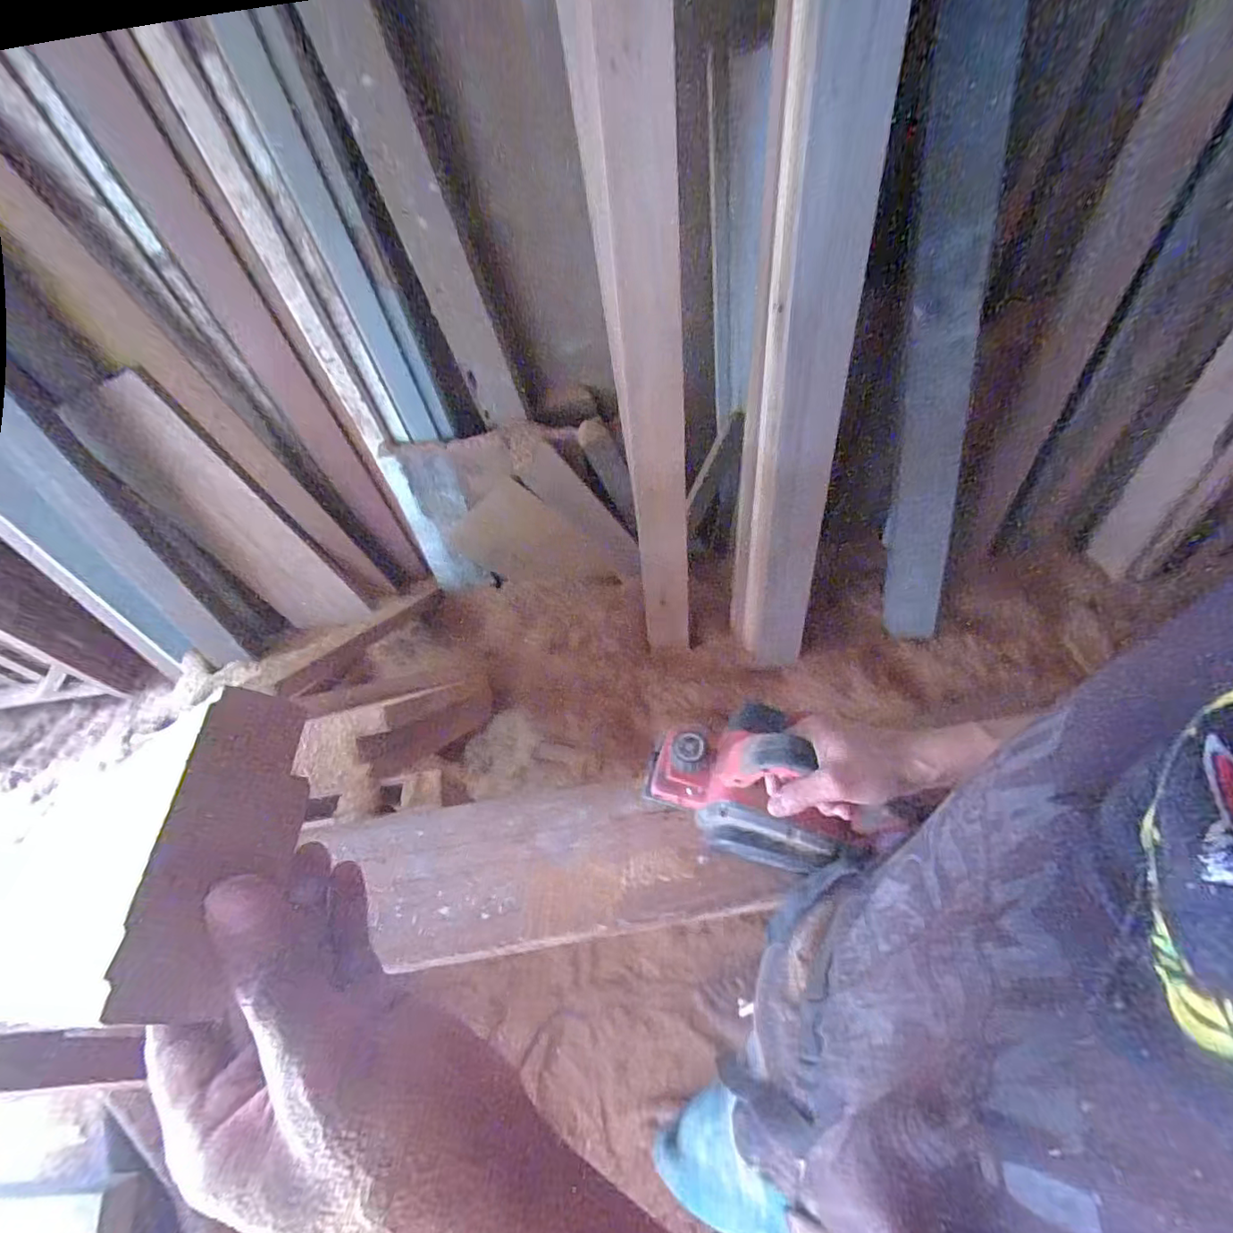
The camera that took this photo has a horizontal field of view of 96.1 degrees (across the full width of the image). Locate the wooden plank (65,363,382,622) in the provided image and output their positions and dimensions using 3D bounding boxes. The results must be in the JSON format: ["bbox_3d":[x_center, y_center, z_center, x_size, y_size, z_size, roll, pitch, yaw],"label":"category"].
[{"bbox_3d":[-0.862,-0.193,1.258,0.205,0.697,0.051,-27,49,-1],"label":"wooden plank"}]

